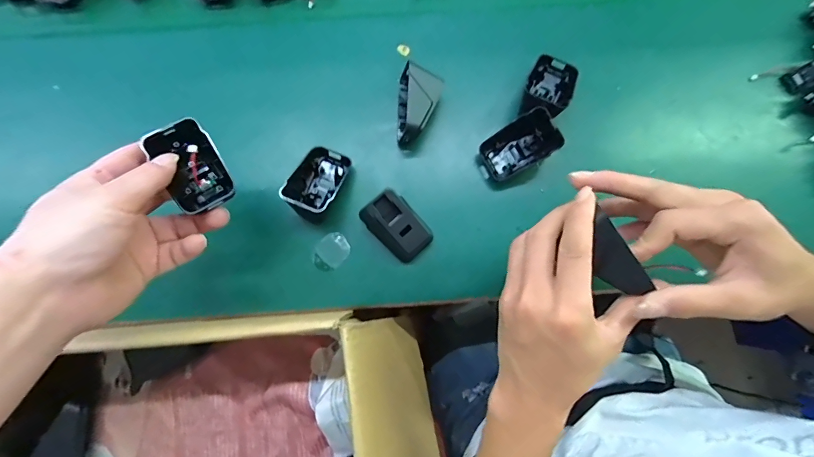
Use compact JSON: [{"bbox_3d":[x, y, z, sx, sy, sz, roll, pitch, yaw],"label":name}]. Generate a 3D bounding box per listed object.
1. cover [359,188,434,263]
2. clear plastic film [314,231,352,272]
[{"bbox_3d":[-0.007,-0.007,0.352,0.049,0.036,0.066,-42,82,-7],"label":"cover"},{"bbox_3d":[-0.072,0.022,0.362,0.036,0.004,0.030,-37,82,-7],"label":"clear plastic film"}]

